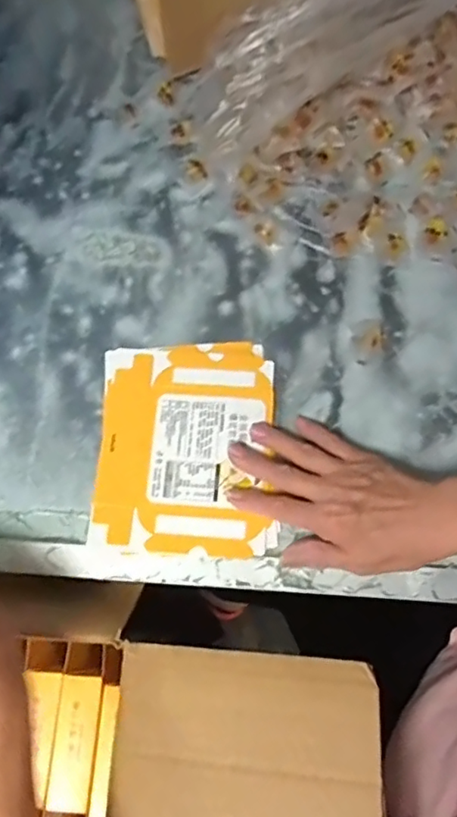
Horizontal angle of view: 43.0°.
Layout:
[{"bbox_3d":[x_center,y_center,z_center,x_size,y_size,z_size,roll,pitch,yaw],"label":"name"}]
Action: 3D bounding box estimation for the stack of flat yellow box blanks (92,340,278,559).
[{"bbox_3d":[-0.034,0.029,0.479,0.141,0.006,0.177,0,71,0],"label":"stack of flat yellow box blanks"}]

